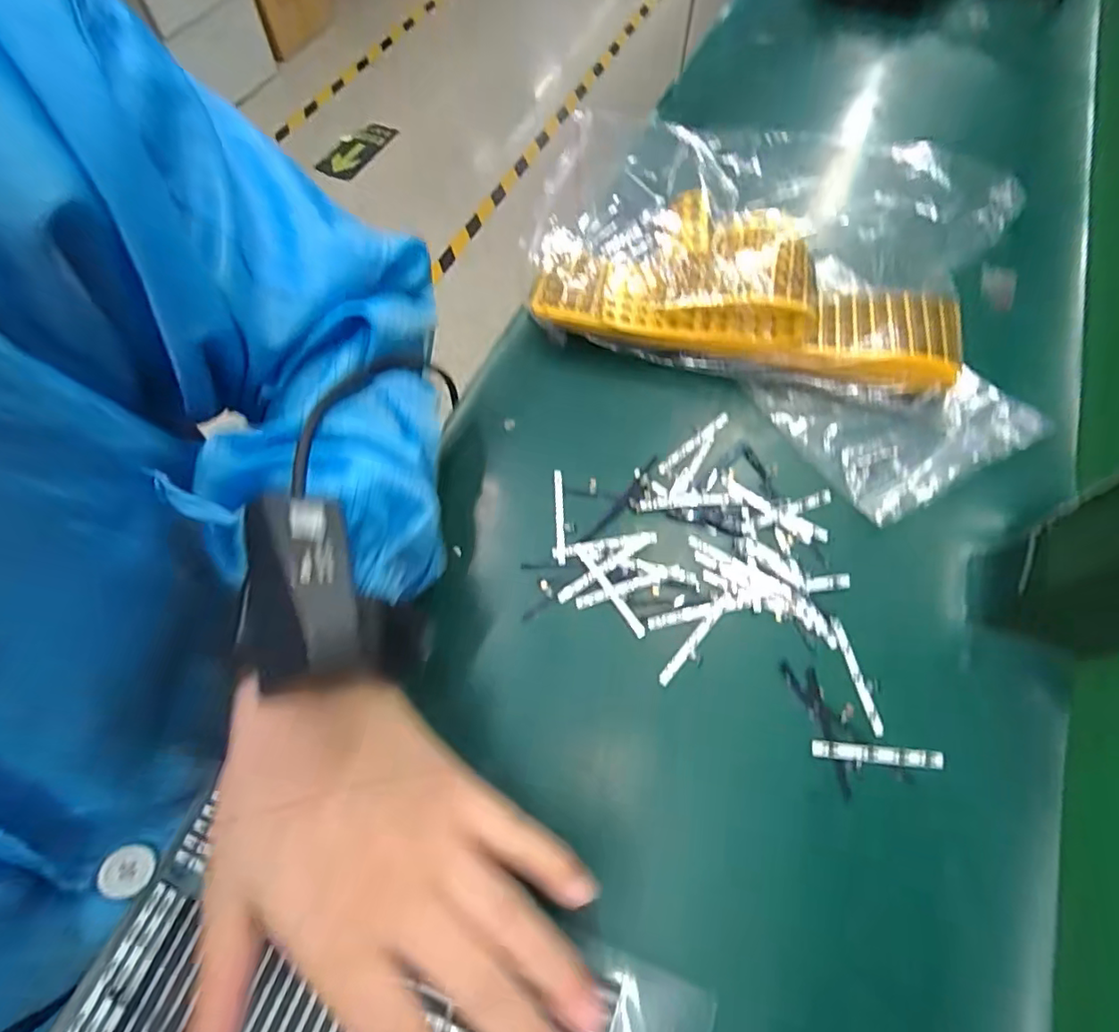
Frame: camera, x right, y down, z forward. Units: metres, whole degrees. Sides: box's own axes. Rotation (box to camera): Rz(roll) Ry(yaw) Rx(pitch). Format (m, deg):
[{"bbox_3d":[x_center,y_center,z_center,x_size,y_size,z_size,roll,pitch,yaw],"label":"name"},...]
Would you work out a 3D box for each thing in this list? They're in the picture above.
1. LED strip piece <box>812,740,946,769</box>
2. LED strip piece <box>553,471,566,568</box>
[{"bbox_3d":[0.149,0.112,0.268,0.059,0.004,0.008,5,63,3],"label":"LED strip piece"},{"bbox_3d":[0.000,-0.001,0.332,0.005,0.004,0.062,-2,63,-1],"label":"LED strip piece"}]

